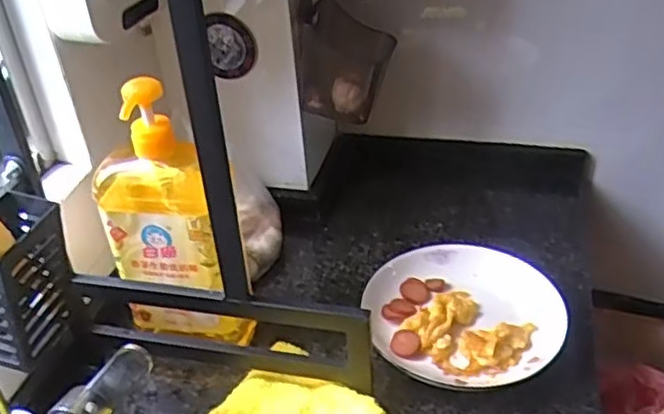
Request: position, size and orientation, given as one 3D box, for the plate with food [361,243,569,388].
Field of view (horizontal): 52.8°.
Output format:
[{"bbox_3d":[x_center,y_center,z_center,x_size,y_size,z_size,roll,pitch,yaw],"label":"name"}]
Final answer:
[{"bbox_3d":[0.132,0.103,0.674,0.184,0.045,0.171,-3,34,2],"label":"plate with food"}]

